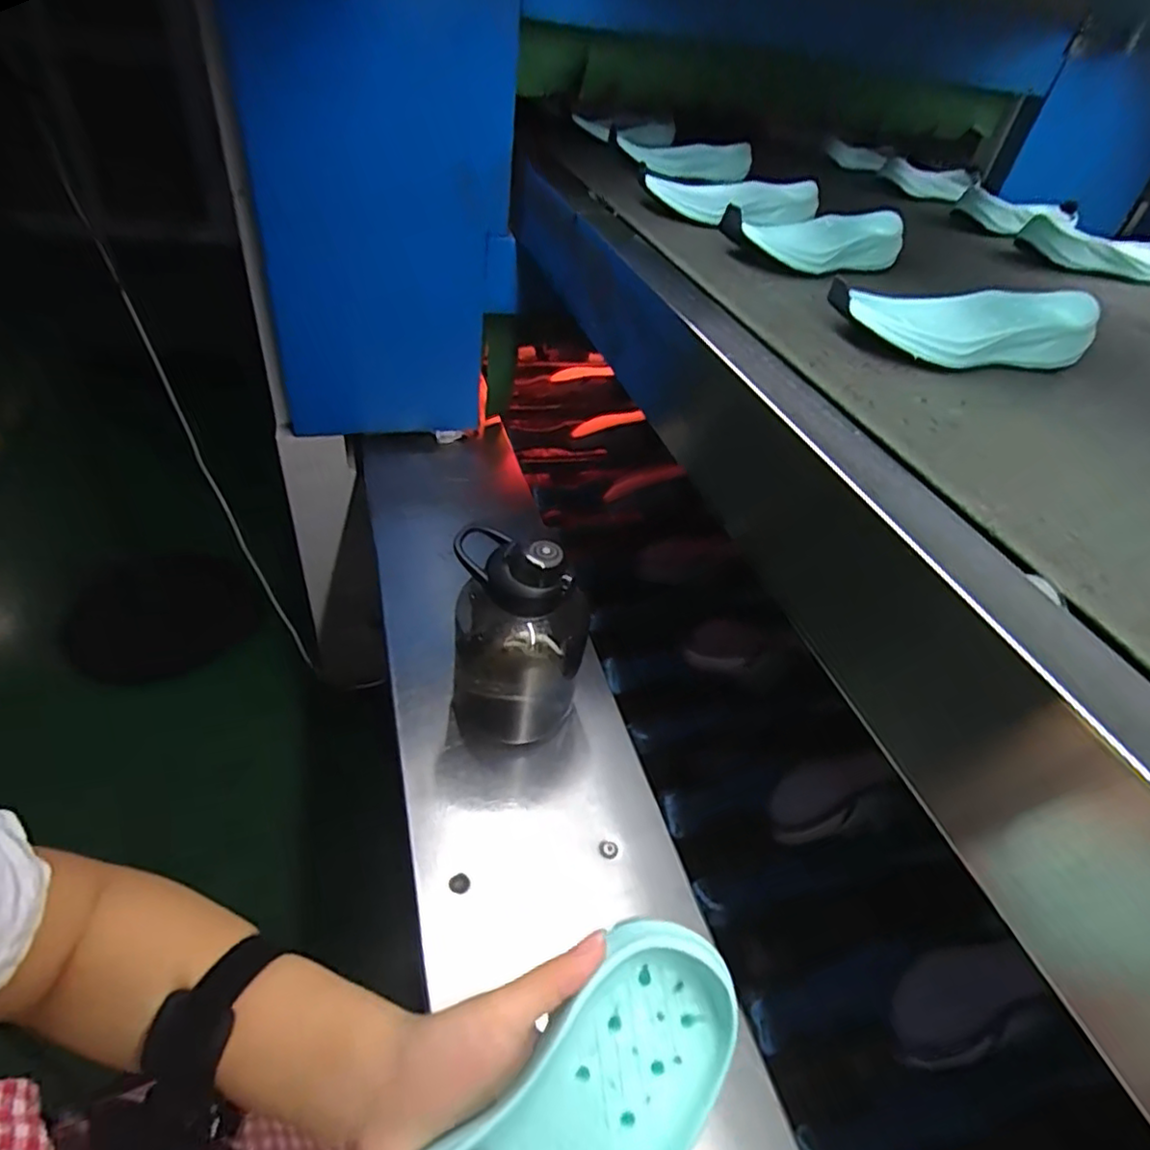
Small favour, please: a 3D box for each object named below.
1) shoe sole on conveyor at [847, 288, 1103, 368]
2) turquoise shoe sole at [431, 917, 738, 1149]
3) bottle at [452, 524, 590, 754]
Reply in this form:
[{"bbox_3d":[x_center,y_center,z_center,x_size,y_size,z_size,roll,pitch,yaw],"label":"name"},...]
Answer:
[{"bbox_3d":[0.293,-0.185,0.487,0.195,0.043,0.061,-8,45,-14],"label":"shoe sole on conveyor"},{"bbox_3d":[-0.009,0.235,0.254,0.204,0.032,0.083,-40,80,-24],"label":"turquoise shoe sole"},{"bbox_3d":[-0.059,0.063,0.625,0.121,0.212,0.112,-6,44,-12],"label":"bottle"}]

